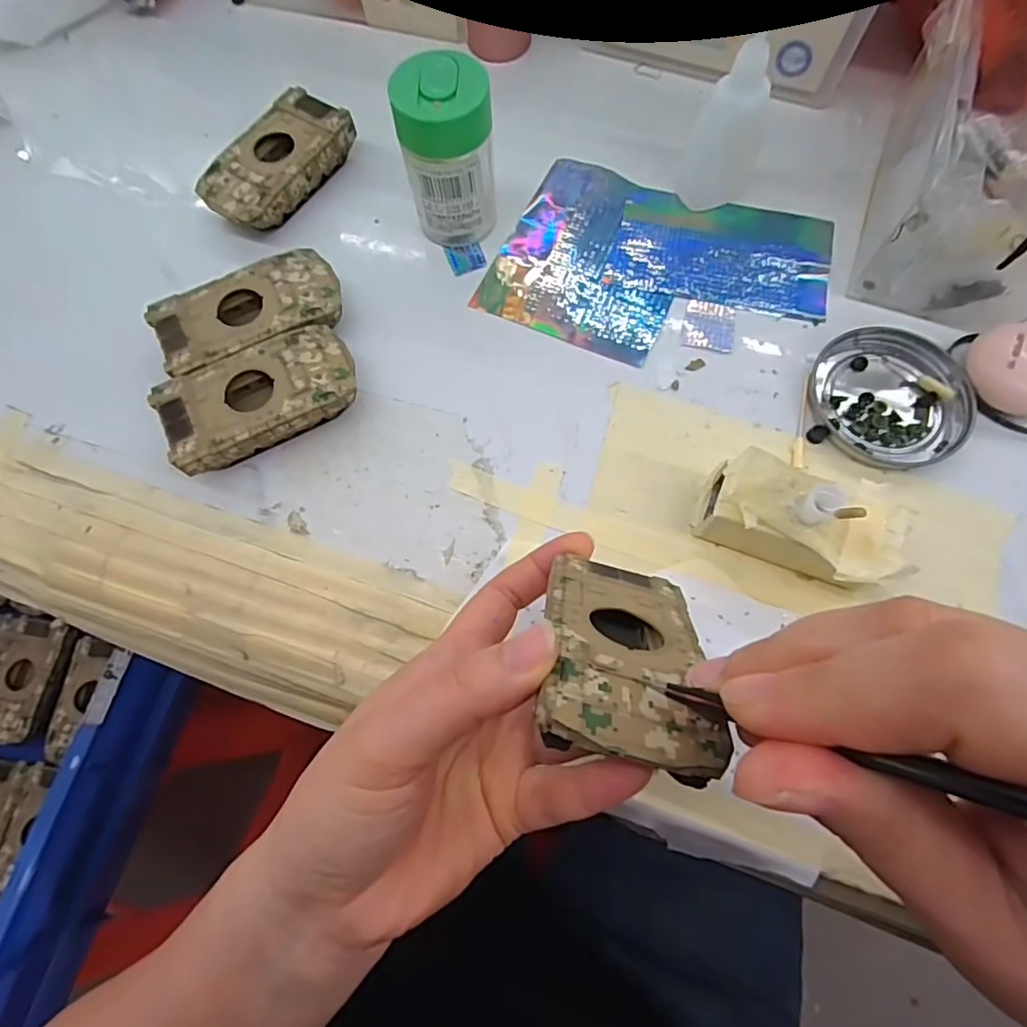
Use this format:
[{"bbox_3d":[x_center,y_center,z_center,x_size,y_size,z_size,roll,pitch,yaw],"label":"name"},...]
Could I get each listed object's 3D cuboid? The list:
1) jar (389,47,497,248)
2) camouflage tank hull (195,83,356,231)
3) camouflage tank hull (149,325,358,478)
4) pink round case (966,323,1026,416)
[{"bbox_3d":[-0.034,-0.194,0.312,0.050,0.083,0.046,-8,71,0],"label":"jar"},{"bbox_3d":[-0.144,-0.213,0.354,0.050,0.028,0.096,30,75,12],"label":"camouflage tank hull"},{"bbox_3d":[-0.129,-0.059,0.299,0.095,0.026,0.049,-26,72,-6],"label":"camouflage tank hull"},{"bbox_3d":[0.256,-0.072,0.291,0.038,0.021,0.047,-22,72,-5],"label":"pink round case"}]

